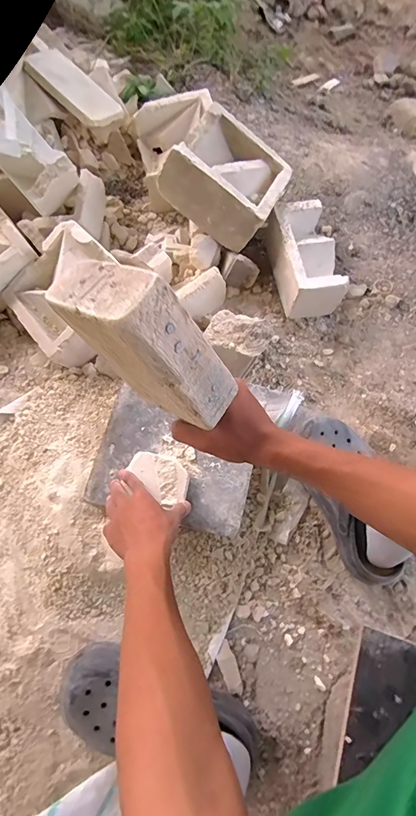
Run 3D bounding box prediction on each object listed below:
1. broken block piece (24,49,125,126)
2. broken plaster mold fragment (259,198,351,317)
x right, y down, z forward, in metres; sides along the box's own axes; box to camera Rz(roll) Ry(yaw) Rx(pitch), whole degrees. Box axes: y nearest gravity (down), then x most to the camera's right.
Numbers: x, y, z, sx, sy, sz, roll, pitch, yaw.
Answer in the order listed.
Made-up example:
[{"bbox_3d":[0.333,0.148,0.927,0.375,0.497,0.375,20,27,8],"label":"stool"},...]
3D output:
[{"bbox_3d":[-0.276,-0.663,0.822,0.192,0.024,0.098,38,67,-6],"label":"broken block piece"},{"bbox_3d":[0.188,-0.292,0.771,0.105,0.092,0.200,-13,71,-4],"label":"broken plaster mold fragment"}]

